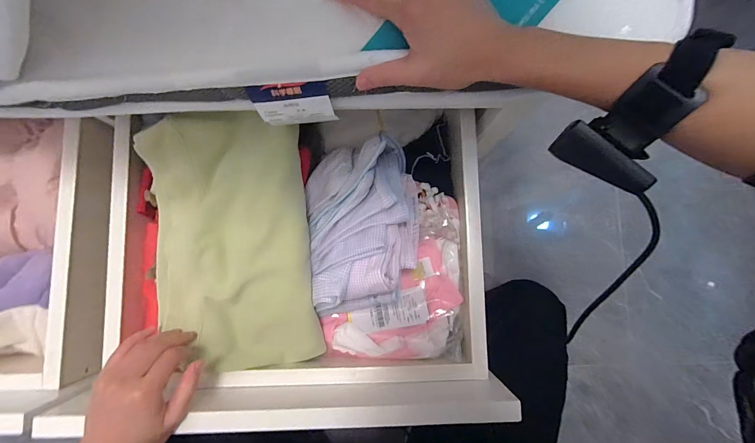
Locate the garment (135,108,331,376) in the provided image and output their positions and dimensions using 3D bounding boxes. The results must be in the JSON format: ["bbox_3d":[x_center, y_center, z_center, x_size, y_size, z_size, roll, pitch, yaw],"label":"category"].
[{"bbox_3d":[-0.173,0.027,0.399,0.184,0.027,0.300,-4,94,5],"label":"garment"}]

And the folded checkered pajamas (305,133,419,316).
[{"bbox_3d":[-0.017,0.000,0.413,0.140,0.076,0.213,-7,81,-3],"label":"folded checkered pajamas"}]

